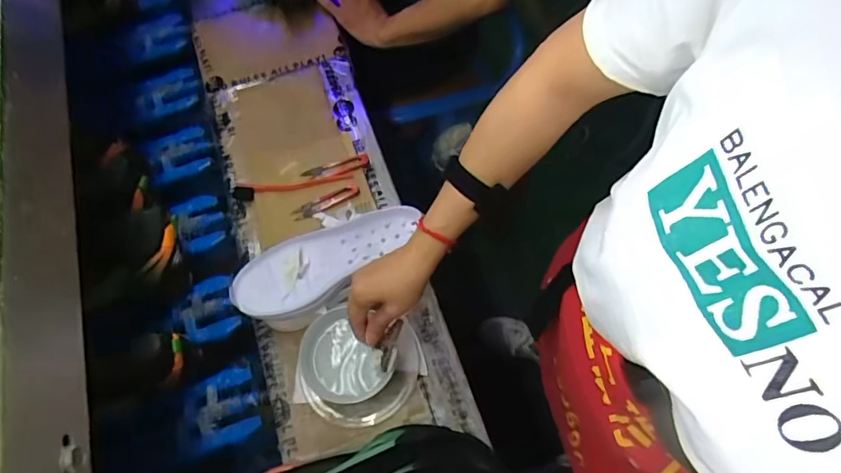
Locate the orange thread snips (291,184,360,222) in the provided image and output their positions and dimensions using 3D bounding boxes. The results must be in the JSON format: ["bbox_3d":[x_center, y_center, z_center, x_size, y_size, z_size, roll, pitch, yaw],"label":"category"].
[{"bbox_3d":[-0.134,-0.048,0.703,0.098,0.010,0.023,-22,67,-10],"label":"orange thread snips"}]

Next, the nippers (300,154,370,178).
[{"bbox_3d":[-0.125,-0.101,0.732,0.098,0.008,0.026,-16,66,-8],"label":"nippers"}]

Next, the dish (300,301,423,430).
[{"bbox_3d":[-0.076,0.154,0.595,0.134,0.070,0.131,0,65,0],"label":"dish"}]

